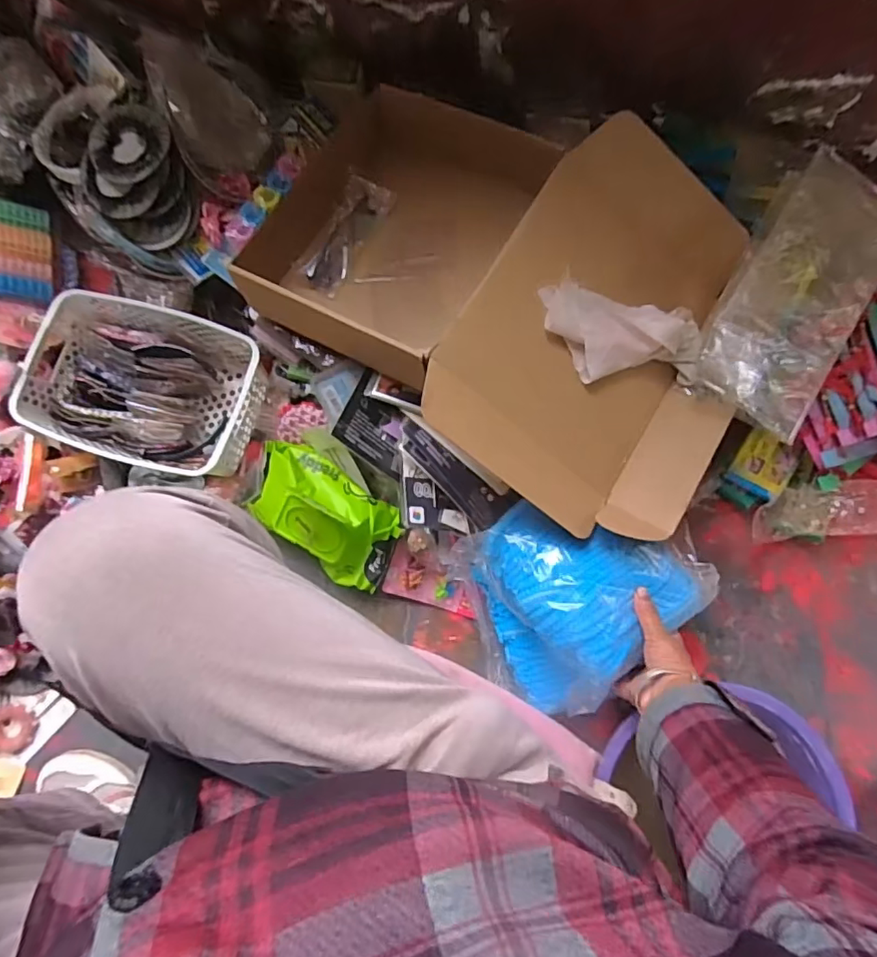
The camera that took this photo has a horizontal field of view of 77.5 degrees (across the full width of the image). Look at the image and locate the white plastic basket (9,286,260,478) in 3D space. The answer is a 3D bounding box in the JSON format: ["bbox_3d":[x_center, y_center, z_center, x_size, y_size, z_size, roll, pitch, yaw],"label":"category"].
[{"bbox_3d":[-0.390,-0.122,0.735,0.297,0.091,0.208,17,80,2],"label":"white plastic basket"}]

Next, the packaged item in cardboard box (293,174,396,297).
[{"bbox_3d":[-0.117,-0.312,0.691,0.061,0.021,0.172,28,81,4],"label":"packaged item in cardboard box"}]

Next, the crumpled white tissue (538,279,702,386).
[{"bbox_3d":[0.212,-0.157,0.610,0.200,0.042,0.100,7,80,-16],"label":"crumpled white tissue"}]

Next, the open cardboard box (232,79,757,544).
[{"bbox_3d":[0.101,-0.218,0.630,0.540,0.126,0.387,30,81,4],"label":"open cardboard box"}]

